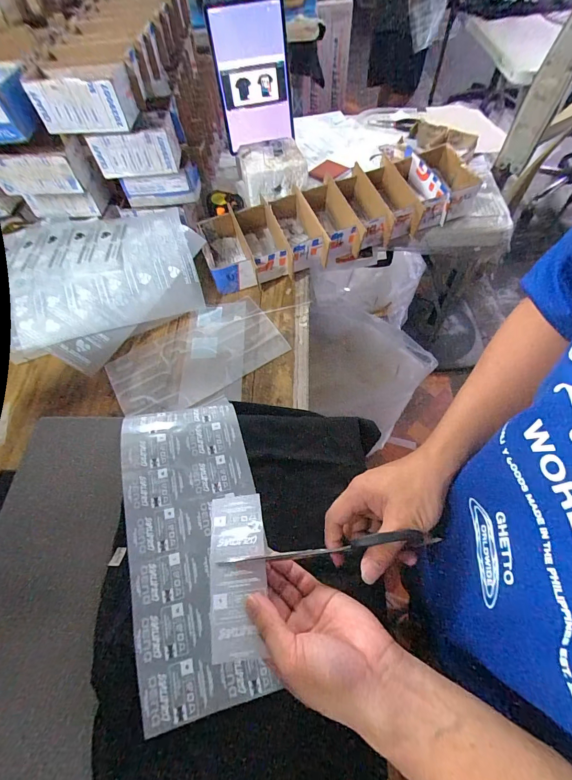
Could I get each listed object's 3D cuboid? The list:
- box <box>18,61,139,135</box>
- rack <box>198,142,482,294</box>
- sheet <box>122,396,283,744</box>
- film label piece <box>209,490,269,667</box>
[{"bbox_3d":[-0.343,-0.494,0.591,0.153,0.076,0.064,-2,60,3],"label":"box"},{"bbox_3d":[0.141,-0.393,0.794,0.627,0.101,0.171,-19,60,-7],"label":"rack"},{"bbox_3d":[-0.107,0.155,0.400,0.145,0.031,0.332,-15,60,-5],"label":"sheet"},{"bbox_3d":[-0.045,0.159,0.317,0.050,0.020,0.137,-5,49,1],"label":"film label piece"}]

